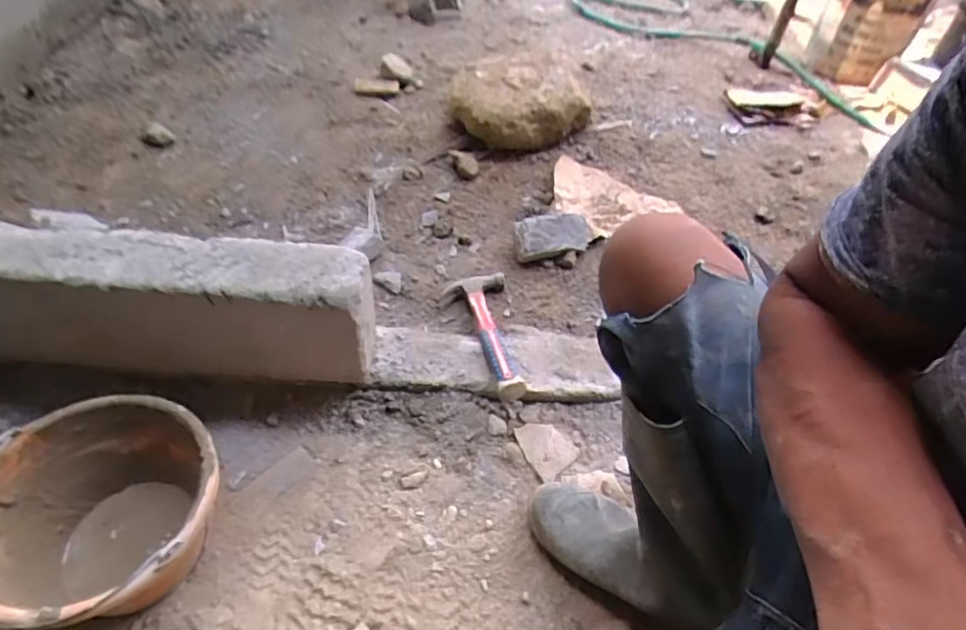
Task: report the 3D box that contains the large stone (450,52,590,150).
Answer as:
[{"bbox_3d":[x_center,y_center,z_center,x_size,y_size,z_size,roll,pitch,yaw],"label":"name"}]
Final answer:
[{"bbox_3d":[0.085,-0.554,1.379,0.313,0.119,0.313,0,50,0],"label":"large stone"}]

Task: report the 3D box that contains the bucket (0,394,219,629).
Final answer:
[{"bbox_3d":[-0.436,0.244,0.659,0.248,0.158,0.247,3,49,-3],"label":"bucket"}]

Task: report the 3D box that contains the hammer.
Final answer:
[{"bbox_3d":[0.001,0.020,0.935,0.114,0.049,0.302,-2,33,-8],"label":"hammer"}]

